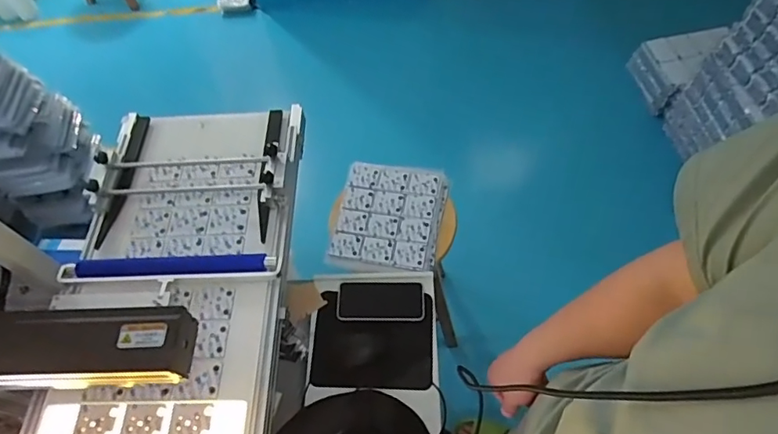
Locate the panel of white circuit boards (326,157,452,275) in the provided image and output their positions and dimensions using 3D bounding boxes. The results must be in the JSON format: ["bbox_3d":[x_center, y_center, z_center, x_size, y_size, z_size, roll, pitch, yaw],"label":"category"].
[{"bbox_3d":[0.000,0.003,1.134,0.230,0.025,0.274,8,59,9],"label":"panel of white circuit boards"}]

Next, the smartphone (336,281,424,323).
[{"bbox_3d":[-0.016,0.156,0.965,0.160,0.016,0.082,1,50,3],"label":"smartphone"}]

